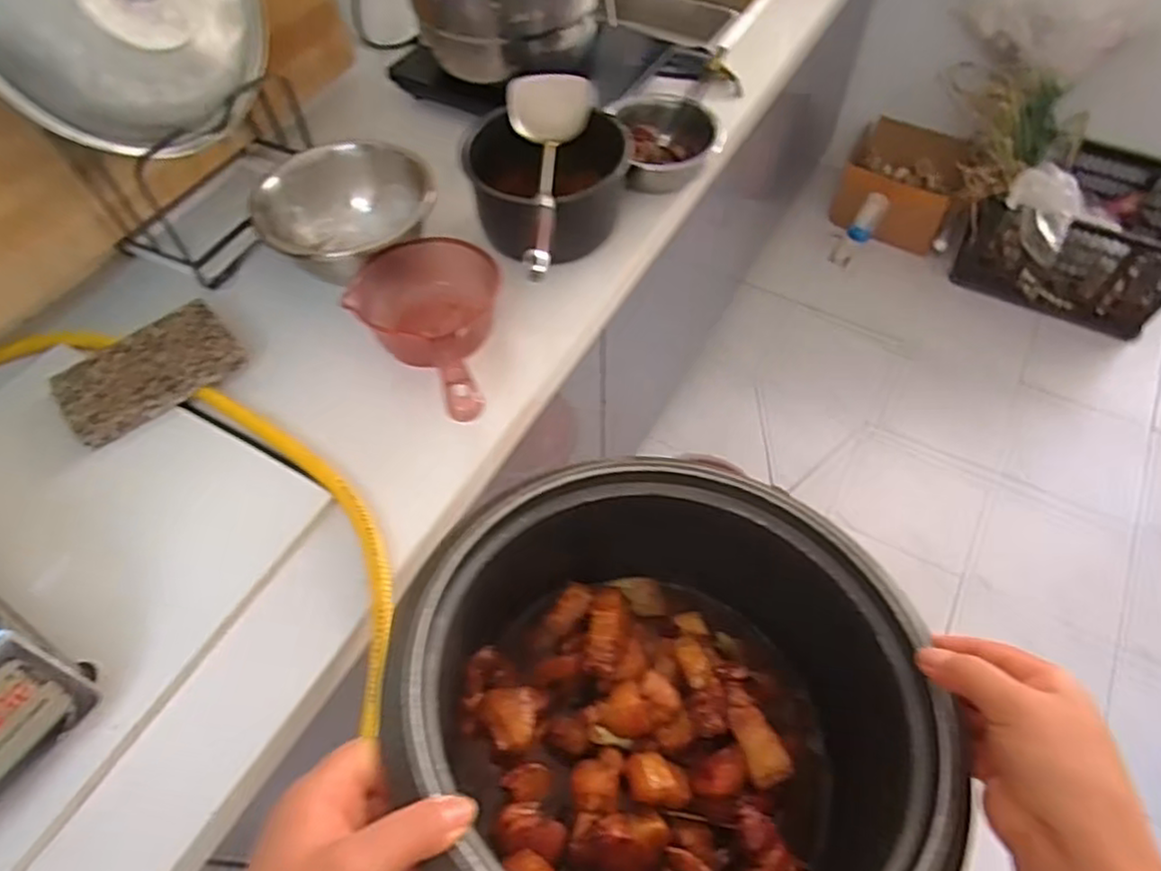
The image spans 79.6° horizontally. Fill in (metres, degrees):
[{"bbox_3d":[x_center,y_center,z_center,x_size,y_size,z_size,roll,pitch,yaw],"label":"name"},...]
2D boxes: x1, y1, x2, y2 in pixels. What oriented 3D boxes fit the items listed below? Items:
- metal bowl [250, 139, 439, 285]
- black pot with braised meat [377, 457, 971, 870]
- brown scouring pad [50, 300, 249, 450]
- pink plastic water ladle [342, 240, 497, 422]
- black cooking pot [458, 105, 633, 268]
[{"bbox_3d":[-0.289,-0.285,0.868,0.207,0.087,0.207,-1,57,1],"label":"metal bowl"},{"bbox_3d":[0.054,0.153,0.413,0.269,0.165,0.286,-1,57,1],"label":"black pot with braised meat"},{"bbox_3d":[-0.469,-0.070,0.759,0.179,0.023,0.107,-38,64,-21],"label":"brown scouring pad"},{"bbox_3d":[-0.155,-0.113,0.752,0.164,0.082,0.292,-17,42,-10],"label":"pink plastic water ladle"},{"bbox_3d":[-0.042,-0.313,0.882,0.198,0.099,0.191,-1,57,1],"label":"black cooking pot"}]

